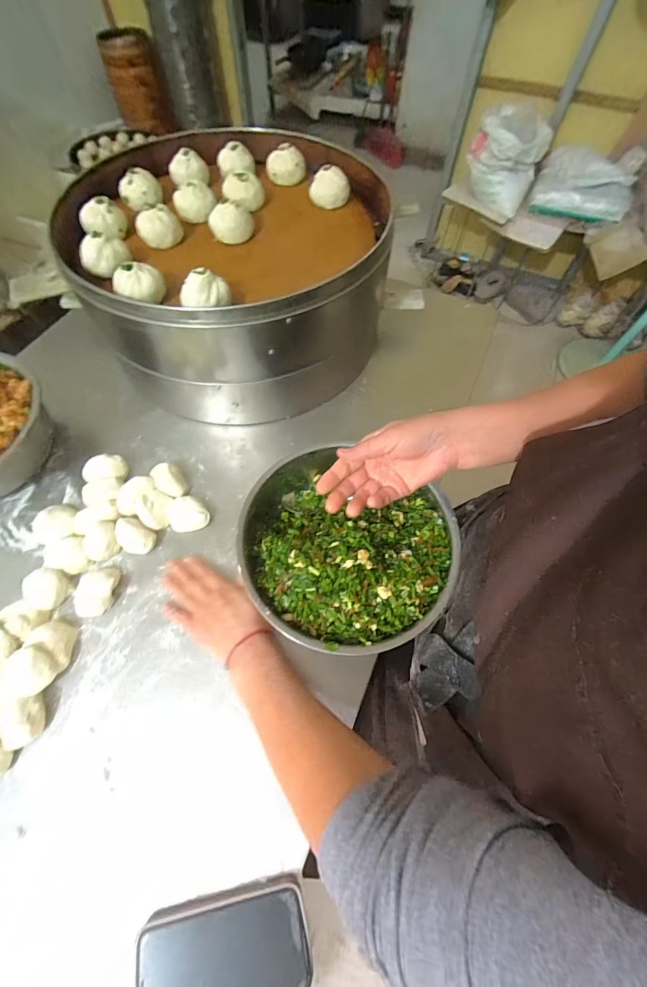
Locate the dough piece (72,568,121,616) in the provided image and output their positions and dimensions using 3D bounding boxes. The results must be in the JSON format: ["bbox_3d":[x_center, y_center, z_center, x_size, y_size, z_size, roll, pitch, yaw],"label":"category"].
[{"bbox_3d":[-0.285,0.122,0.443,0.038,0.025,0.061,7,64,2],"label":"dough piece"}]

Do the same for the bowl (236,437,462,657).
[{"bbox_3d":[0.021,0.070,0.438,0.249,0.107,0.228,0,64,-1],"label":"bowl"}]

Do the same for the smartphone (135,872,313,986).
[{"bbox_3d":[-0.087,0.411,0.313,0.145,0.015,0.078,-7,59,-11],"label":"smartphone"}]

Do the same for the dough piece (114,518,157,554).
[{"bbox_3d":[-0.258,0.060,0.481,0.055,0.027,0.038,28,67,12],"label":"dough piece"}]

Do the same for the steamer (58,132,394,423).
[{"bbox_3d":[-0.131,-0.369,0.597,0.441,0.204,0.484,0,64,-1],"label":"steamer"}]

